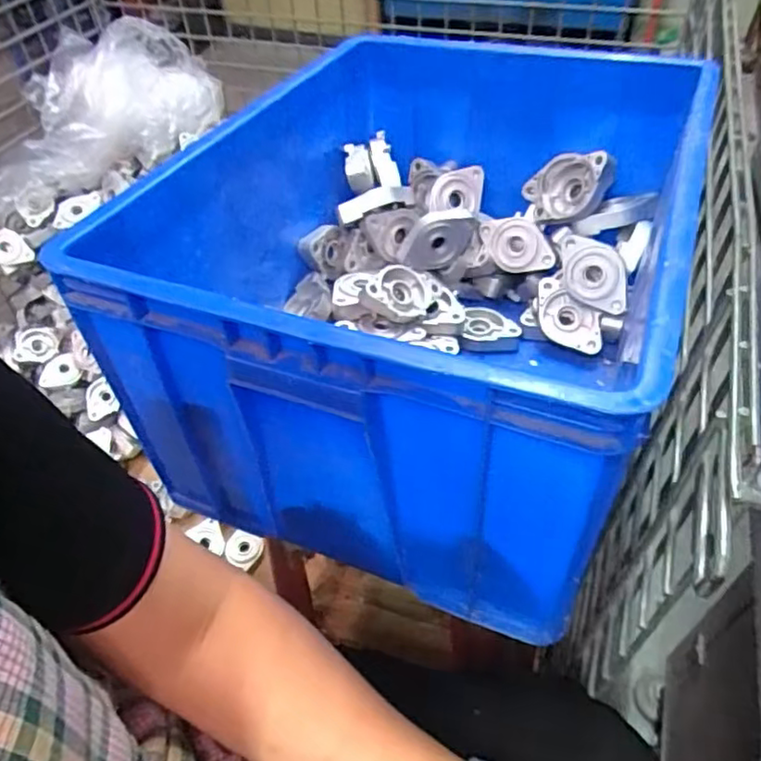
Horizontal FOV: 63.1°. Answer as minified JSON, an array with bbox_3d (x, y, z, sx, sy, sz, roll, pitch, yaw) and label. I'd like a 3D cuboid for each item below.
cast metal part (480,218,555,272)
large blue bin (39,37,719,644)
[{"bbox_3d":[0.170,-0.166,0.758,0.080,0.067,0.033,-5,8,26],"label":"cast metal part"},{"bbox_3d":[0.043,-0.122,0.607,0.426,0.271,0.533,17,51,17],"label":"large blue bin"}]

